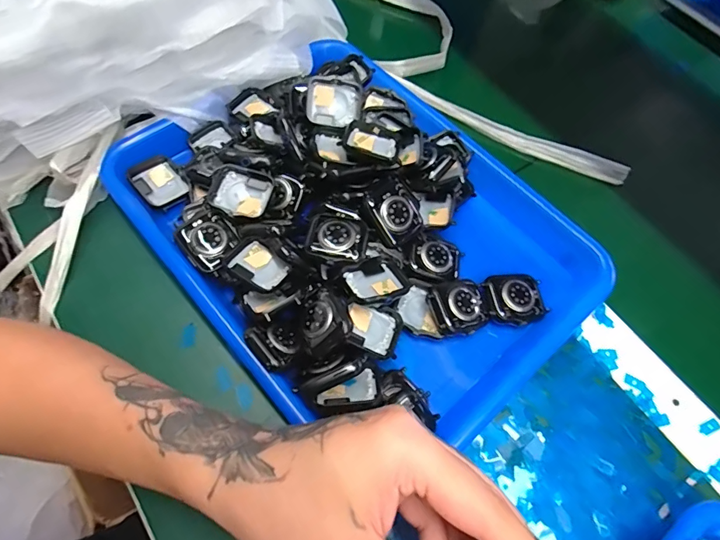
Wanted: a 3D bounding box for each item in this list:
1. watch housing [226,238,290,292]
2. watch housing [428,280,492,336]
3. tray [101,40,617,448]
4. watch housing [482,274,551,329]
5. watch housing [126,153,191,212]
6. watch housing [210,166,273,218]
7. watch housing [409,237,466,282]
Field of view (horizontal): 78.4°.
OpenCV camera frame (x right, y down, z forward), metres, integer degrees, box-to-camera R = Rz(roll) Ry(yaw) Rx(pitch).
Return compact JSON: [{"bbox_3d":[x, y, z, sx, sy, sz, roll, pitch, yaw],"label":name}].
[{"bbox_3d":[-0.068,-0.001,0.307,0.040,0.012,0.031,32,67,12],"label":"watch housing"},{"bbox_3d":[0.070,0.026,0.310,0.040,0.010,0.037,-16,66,-11],"label":"watch housing"},{"bbox_3d":[-0.004,-0.039,0.332,0.252,0.053,0.325,-38,72,-19],"label":"tray"},{"bbox_3d":[0.114,0.022,0.324,0.043,0.013,0.038,-11,65,-8],"label":"watch housing"},{"bbox_3d":[-0.158,-0.070,0.350,0.036,0.009,0.041,-37,72,-19],"label":"watch housing"},{"bbox_3d":[-0.086,-0.055,0.322,0.043,0.014,0.036,18,62,5],"label":"watch housing"},{"bbox_3d":[0.056,-0.008,0.329,0.038,0.010,0.032,15,64,4],"label":"watch housing"}]

